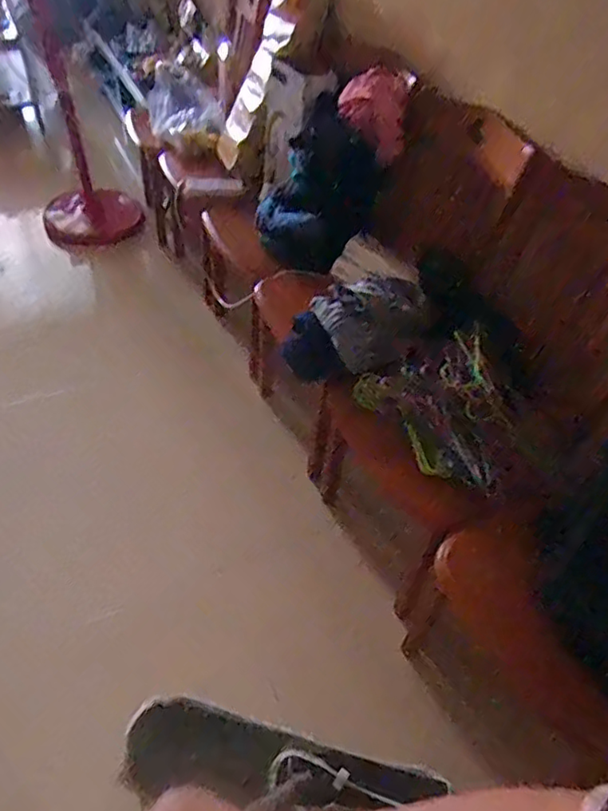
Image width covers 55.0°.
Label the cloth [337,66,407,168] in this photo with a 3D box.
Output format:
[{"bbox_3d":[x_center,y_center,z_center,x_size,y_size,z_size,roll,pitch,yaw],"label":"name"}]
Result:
[{"bbox_3d":[0.171,-0.749,1.510,0.055,0.193,0.204,-24,52,-26],"label":"cloth"}]

